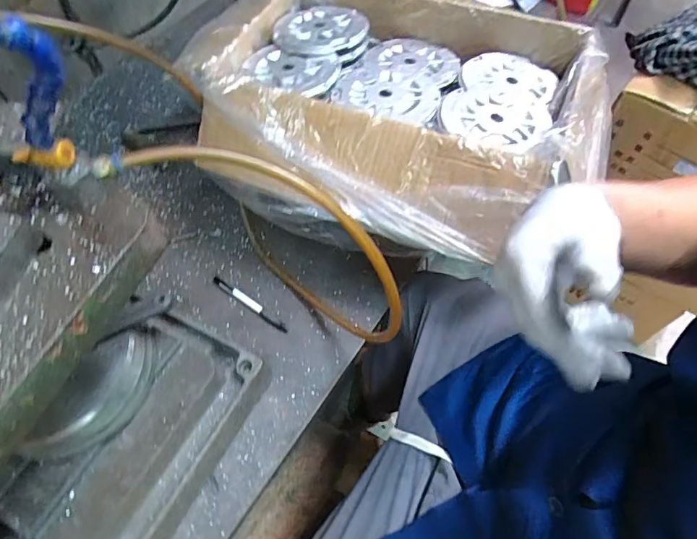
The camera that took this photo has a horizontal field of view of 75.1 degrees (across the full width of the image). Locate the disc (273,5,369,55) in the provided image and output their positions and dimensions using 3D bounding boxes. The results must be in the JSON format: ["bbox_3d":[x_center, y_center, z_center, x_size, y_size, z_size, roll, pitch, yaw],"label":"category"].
[{"bbox_3d":[-0.039,-0.355,0.665,0.127,0.011,0.127,-1,59,2],"label":"disc"}]

